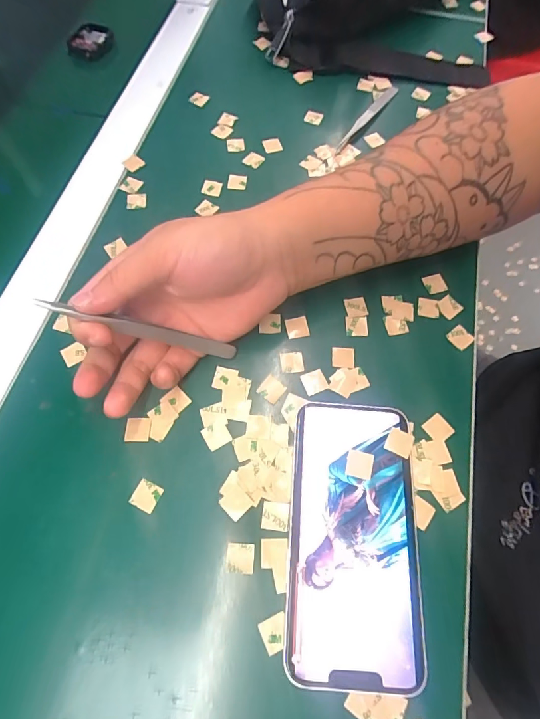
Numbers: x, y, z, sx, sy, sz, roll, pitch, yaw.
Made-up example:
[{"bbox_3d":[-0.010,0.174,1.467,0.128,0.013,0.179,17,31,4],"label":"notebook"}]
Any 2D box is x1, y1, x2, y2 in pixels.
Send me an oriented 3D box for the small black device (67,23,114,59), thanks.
[{"bbox_3d":[-0.190,-0.330,0.416,0.041,0.011,0.047,21,67,8],"label":"small black device"}]

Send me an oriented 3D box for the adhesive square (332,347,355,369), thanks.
[{"bbox_3d":[0.051,-0.001,0.276,0.015,0.004,0.016,3,65,1],"label":"adhesive square"}]

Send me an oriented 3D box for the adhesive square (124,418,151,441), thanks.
[{"bbox_3d":[-0.083,0.043,0.250,0.015,0.004,0.015,1,65,0],"label":"adhesive square"}]

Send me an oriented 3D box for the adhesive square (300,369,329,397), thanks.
[{"bbox_3d":[0.029,0.014,0.266,0.015,0.004,0.015,-23,68,-11],"label":"adhesive square"}]

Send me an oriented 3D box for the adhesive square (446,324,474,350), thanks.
[{"bbox_3d":[0.135,-0.016,0.283,0.015,0.004,0.015,-34,70,-15],"label":"adhesive square"}]

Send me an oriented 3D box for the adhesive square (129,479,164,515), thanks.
[{"bbox_3d":[-0.073,0.081,0.237,0.015,0.004,0.015,25,64,5],"label":"adhesive square"}]

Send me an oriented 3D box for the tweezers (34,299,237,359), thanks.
[{"bbox_3d":[-0.072,-0.017,0.238,0.117,0.006,0.007,14,60,-33],"label":"tweezers"}]

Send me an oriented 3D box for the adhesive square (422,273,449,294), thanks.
[{"bbox_3d":[0.124,-0.057,0.302,0.014,0.004,0.016,-17,67,-9],"label":"adhesive square"}]

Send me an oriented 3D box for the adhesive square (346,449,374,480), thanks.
[{"bbox_3d":[0.053,0.062,0.237,0.015,0.004,0.015,12,66,5],"label":"adhesive square"}]

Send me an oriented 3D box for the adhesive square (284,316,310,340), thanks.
[{"bbox_3d":[0.019,-0.023,0.284,0.015,0.004,0.015,-8,66,-5],"label":"adhesive square"}]

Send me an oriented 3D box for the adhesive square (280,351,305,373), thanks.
[{"bbox_3d":[0.015,0.002,0.273,0.015,0.004,0.015,-6,66,-7],"label":"adhesive square"}]

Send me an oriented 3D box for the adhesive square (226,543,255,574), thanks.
[{"bbox_3d":[-0.016,0.110,0.223,0.015,0.004,0.015,4,65,1],"label":"adhesive square"}]

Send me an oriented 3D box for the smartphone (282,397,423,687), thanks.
[{"bbox_3d":[0.047,0.096,0.227,0.069,0.008,0.143,4,65,1],"label":"smartphone"}]

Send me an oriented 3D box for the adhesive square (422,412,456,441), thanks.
[{"bbox_3d":[0.108,0.044,0.256,0.015,0.004,0.016,-35,71,-15],"label":"adhesive square"}]

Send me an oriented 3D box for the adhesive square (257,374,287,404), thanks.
[{"bbox_3d":[0.001,0.019,0.265,0.015,0.004,0.015,36,70,14],"label":"adhesive square"}]

